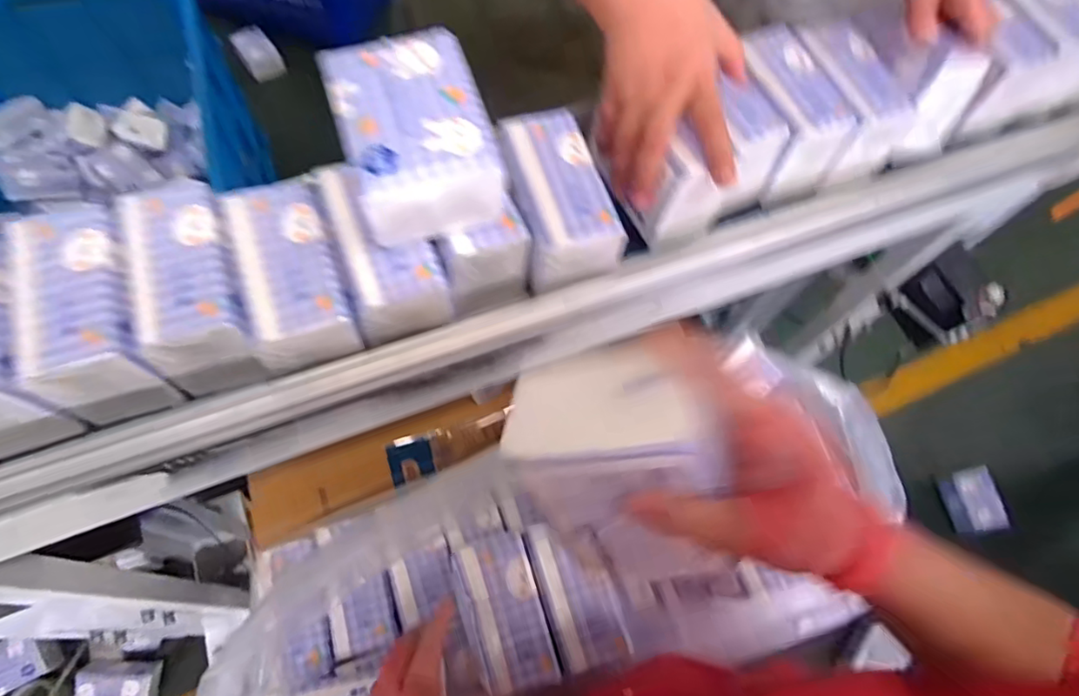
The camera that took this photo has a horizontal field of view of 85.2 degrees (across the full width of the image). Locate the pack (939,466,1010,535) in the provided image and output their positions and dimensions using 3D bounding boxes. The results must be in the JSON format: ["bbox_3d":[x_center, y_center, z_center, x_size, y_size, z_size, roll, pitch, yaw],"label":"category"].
[{"bbox_3d":[0.976,0.344,1.319,0.104,0.054,0.134,-9,68,-7],"label":"pack"}]

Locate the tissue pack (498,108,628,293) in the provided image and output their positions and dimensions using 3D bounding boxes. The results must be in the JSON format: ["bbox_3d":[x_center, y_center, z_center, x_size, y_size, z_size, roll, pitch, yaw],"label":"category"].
[{"bbox_3d":[0.014,-0.110,0.465,0.067,0.070,0.134,-14,69,-9],"label":"tissue pack"}]

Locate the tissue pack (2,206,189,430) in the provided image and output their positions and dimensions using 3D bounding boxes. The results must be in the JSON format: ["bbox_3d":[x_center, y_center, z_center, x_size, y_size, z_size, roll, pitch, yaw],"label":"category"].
[{"bbox_3d":[-0.304,-0.023,0.407,0.071,0.088,0.126,-16,69,-10],"label":"tissue pack"}]

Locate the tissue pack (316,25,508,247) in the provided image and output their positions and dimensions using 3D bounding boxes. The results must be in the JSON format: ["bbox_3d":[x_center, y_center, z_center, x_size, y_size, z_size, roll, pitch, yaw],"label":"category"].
[{"bbox_3d":[-0.083,-0.143,0.393,0.091,0.060,0.123,-17,70,-10],"label":"tissue pack"}]

